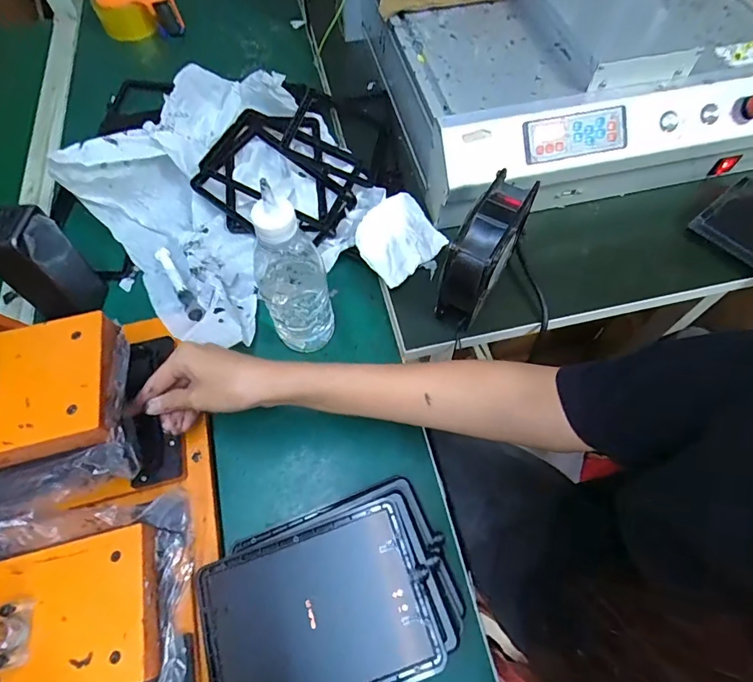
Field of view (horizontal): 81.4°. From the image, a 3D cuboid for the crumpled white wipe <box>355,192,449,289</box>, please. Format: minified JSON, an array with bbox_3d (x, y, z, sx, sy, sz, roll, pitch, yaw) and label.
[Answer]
[{"bbox_3d":[0.030,-0.119,0.509,0.085,0.043,0.111,29,66,15],"label":"crumpled white wipe"}]

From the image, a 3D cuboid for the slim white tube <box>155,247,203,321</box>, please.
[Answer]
[{"bbox_3d":[-0.224,-0.067,0.493,0.016,0.022,0.130,-30,66,-14],"label":"slim white tube"}]

